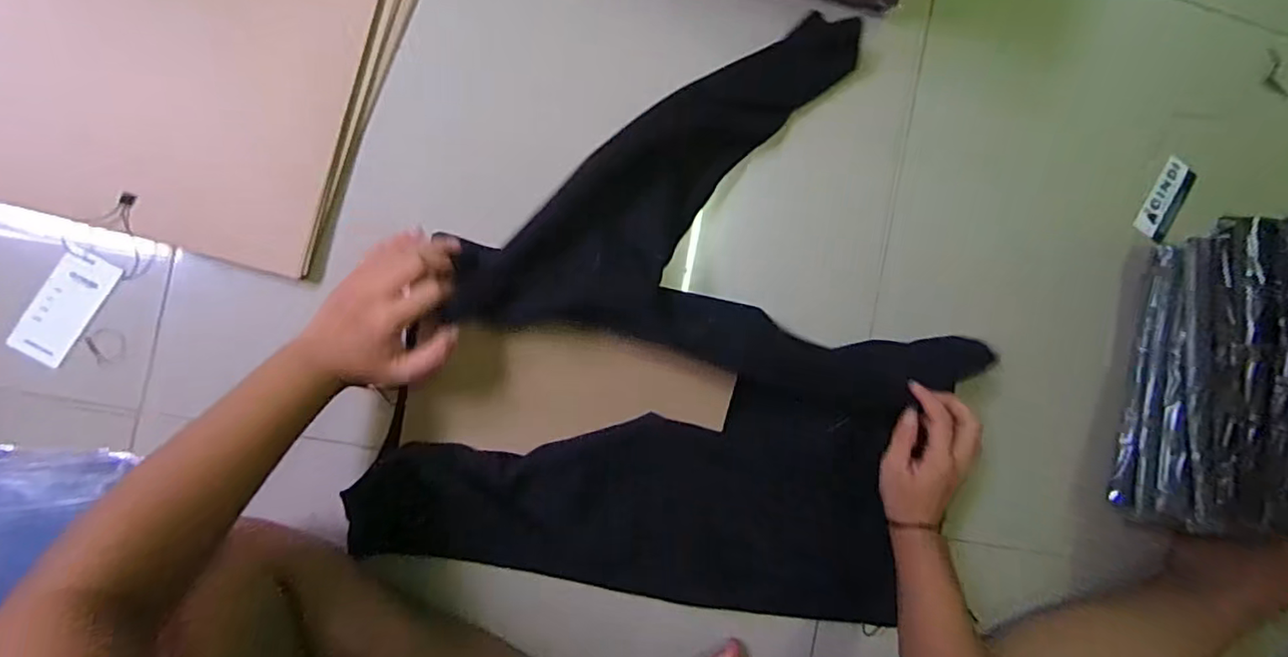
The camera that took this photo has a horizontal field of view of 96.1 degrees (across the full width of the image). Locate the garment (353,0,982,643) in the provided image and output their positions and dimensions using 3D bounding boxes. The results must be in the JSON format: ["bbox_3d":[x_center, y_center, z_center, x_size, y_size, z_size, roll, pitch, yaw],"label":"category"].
[{"bbox_3d":[0.087,-0.007,0.491,0.470,0.083,0.521,21,87,-9],"label":"garment"}]

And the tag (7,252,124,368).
[{"bbox_3d":[-0.439,-0.016,0.440,0.035,0.004,0.084,32,83,-17],"label":"tag"}]

